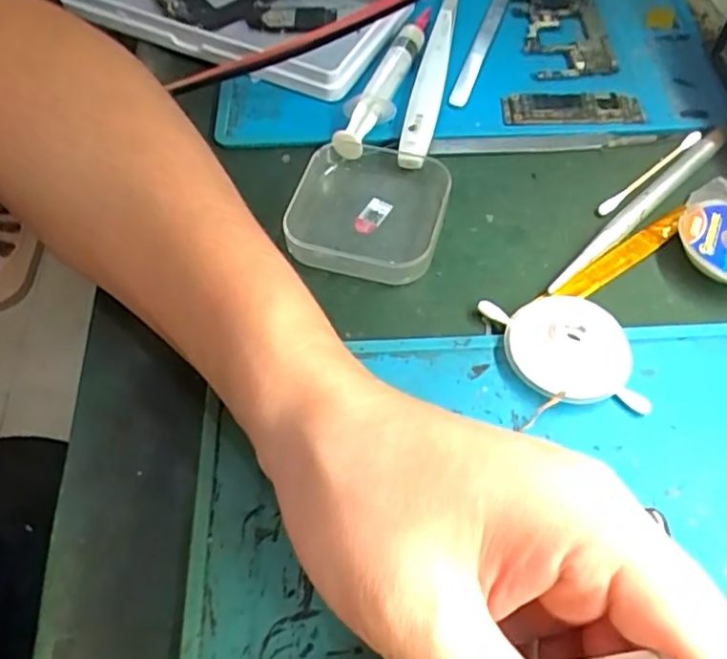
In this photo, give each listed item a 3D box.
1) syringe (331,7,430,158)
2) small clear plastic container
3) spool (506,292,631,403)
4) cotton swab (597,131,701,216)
[{"bbox_3d":[0.008,-0.112,0.300,0.022,0.026,0.082,16,60,14],"label":"syringe"},{"bbox_3d":[0.001,-0.051,0.272,0.064,0.018,0.063,7,58,8],"label":"small clear plastic container"},{"bbox_3d":[0.074,0.007,0.235,0.044,0.014,0.040,-2,57,2],"label":"spool"},{"bbox_3d":[0.126,-0.070,0.281,0.064,0.004,0.006,-35,62,-18],"label":"cotton swab"}]

